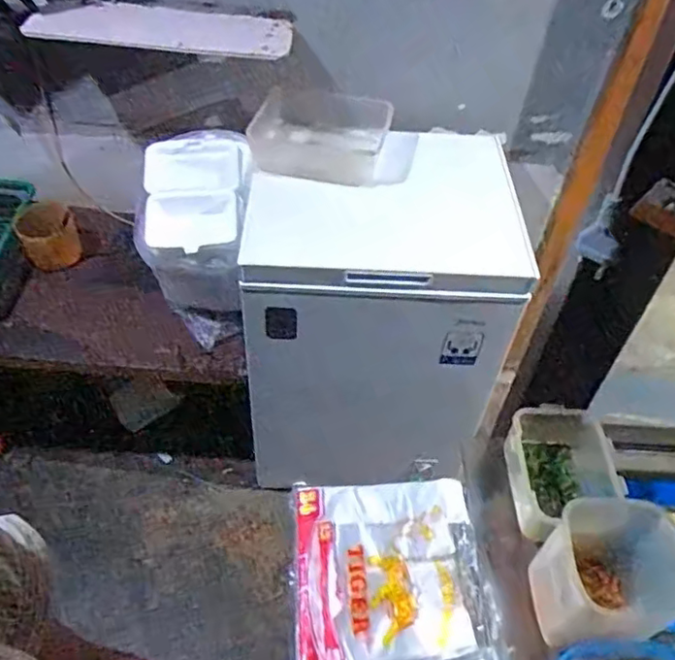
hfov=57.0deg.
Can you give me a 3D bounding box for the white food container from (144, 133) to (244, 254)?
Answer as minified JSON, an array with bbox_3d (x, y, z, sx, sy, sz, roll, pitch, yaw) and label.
[{"bbox_3d":[-0.302,-0.287,1.283,0.201,0.093,0.285,-3,47,-6],"label":"white food container"}]

